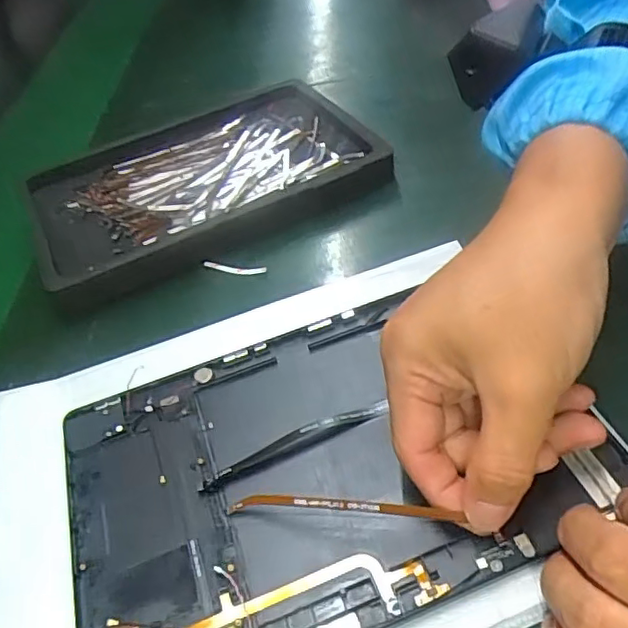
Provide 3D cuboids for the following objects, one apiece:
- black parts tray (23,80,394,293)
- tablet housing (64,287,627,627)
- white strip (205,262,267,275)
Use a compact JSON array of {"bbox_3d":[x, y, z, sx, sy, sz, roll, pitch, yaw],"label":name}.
[{"bbox_3d":[-0.081,-0.100,0.427,0.241,0.026,0.153,-25,46,-12],"label":"black parts tray"},{"bbox_3d":[0.003,0.066,0.271,0.228,0.011,0.154,-19,47,-9],"label":"tablet housing"},{"bbox_3d":[-0.050,-0.029,0.374,0.042,0.005,0.006,3,47,15],"label":"white strip"}]

